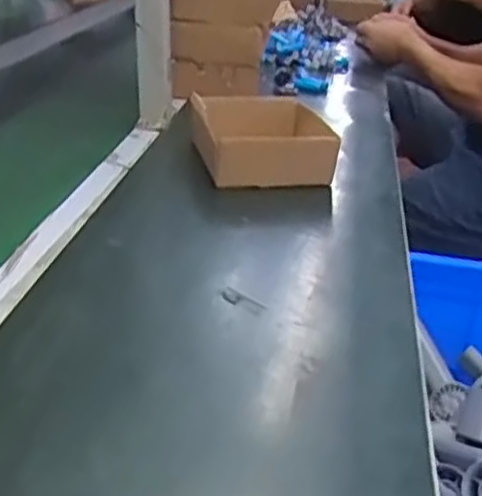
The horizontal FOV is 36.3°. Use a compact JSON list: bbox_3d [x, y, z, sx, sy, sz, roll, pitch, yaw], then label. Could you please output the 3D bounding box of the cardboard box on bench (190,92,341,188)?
[{"bbox_3d":[0.024,-0.124,0.874,0.152,0.061,0.138,1,27,-8],"label":"cardboard box on bench"}]

